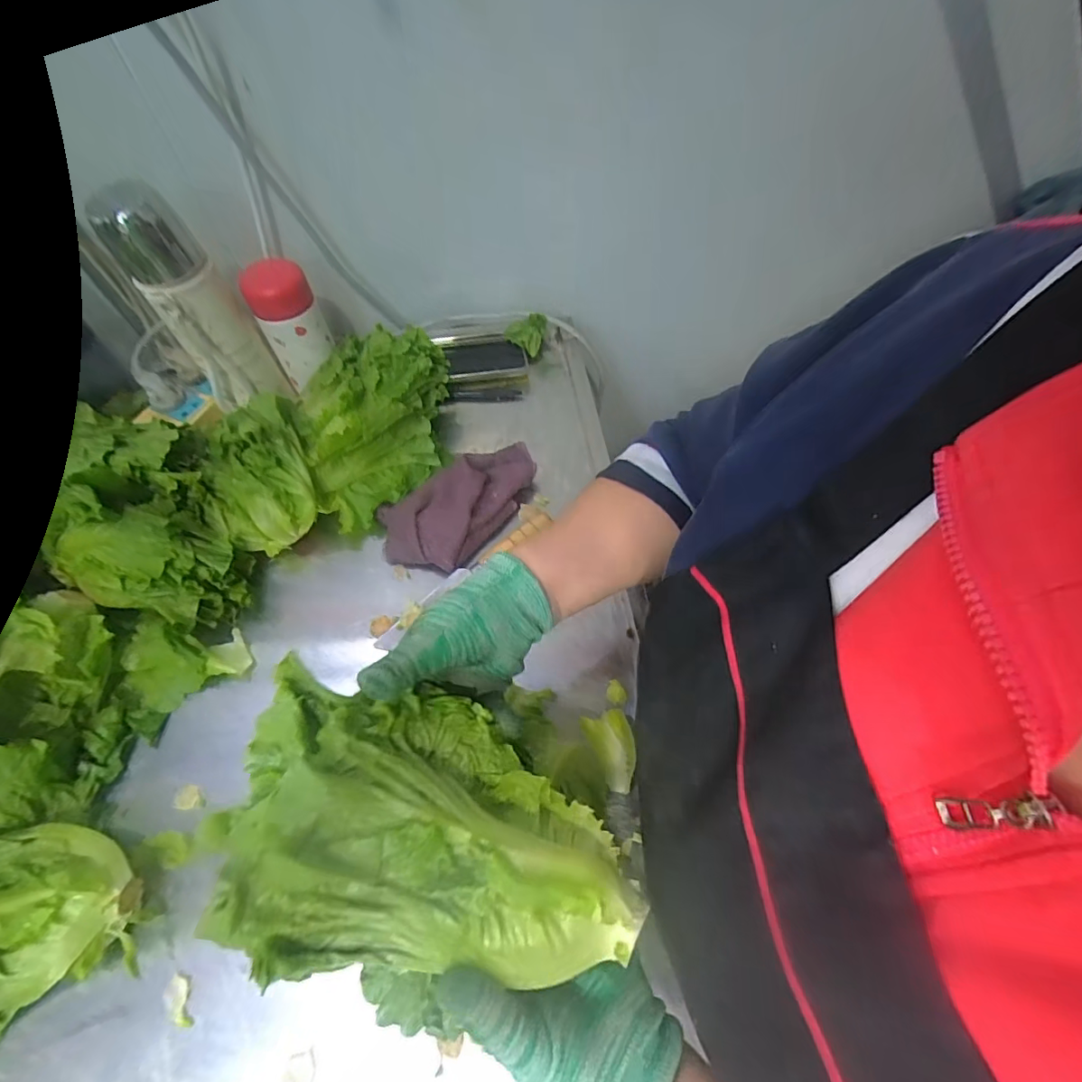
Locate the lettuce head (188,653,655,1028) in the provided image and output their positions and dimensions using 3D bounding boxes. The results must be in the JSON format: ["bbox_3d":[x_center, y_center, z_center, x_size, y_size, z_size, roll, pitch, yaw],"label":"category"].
[{"bbox_3d":[-0.051,0.134,0.236,0.188,0.064,0.126,7,61,5],"label":"lettuce head"}]

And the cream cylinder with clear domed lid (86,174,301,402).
[{"bbox_3d":[-0.340,-0.226,0.511,0.062,0.211,0.067,16,62,10],"label":"cream cylinder with clear domed lid"}]

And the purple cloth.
[{"bbox_3d":[-0.084,-0.049,0.547,0.107,0.044,0.187,34,67,19],"label":"purple cloth"}]

